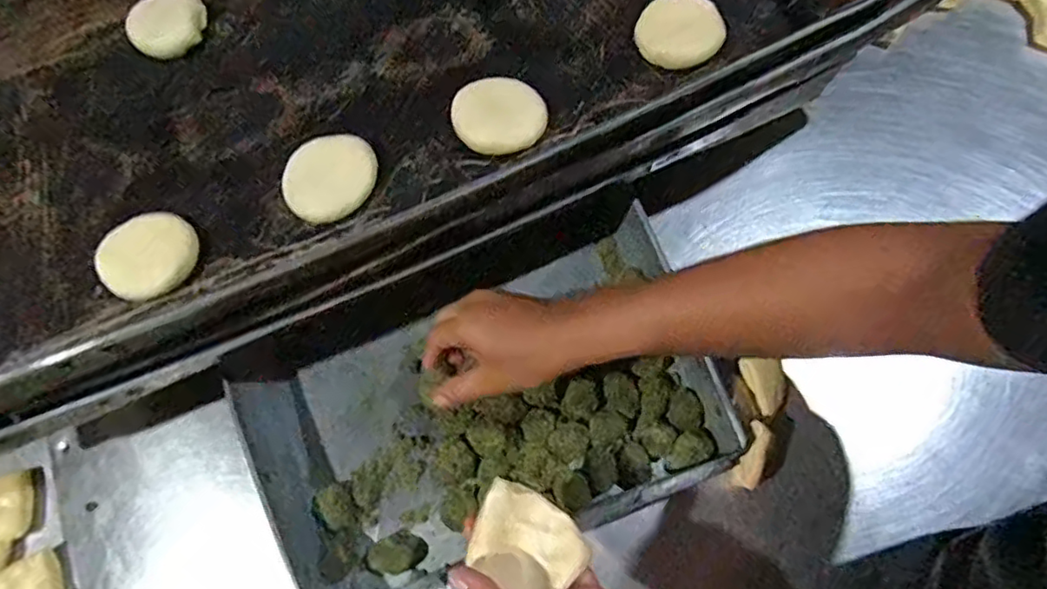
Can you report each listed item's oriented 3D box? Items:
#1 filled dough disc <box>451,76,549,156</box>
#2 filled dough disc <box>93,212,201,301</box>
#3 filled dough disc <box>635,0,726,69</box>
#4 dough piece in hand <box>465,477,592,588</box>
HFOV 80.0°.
[{"bbox_3d":[-0.019,-0.138,0.493,0.072,0.021,0.065,-4,74,2],"label":"filled dough disc"},{"bbox_3d":[-0.277,-0.027,0.466,0.067,0.027,0.057,-42,76,-8],"label":"filled dough disc"},{"bbox_3d":[0.127,-0.211,0.508,0.061,0.024,0.062,-1,74,3],"label":"filled dough disc"},{"bbox_3d":[0.002,0.155,0.392,0.071,0.017,0.055,32,77,11],"label":"dough piece in hand"}]

